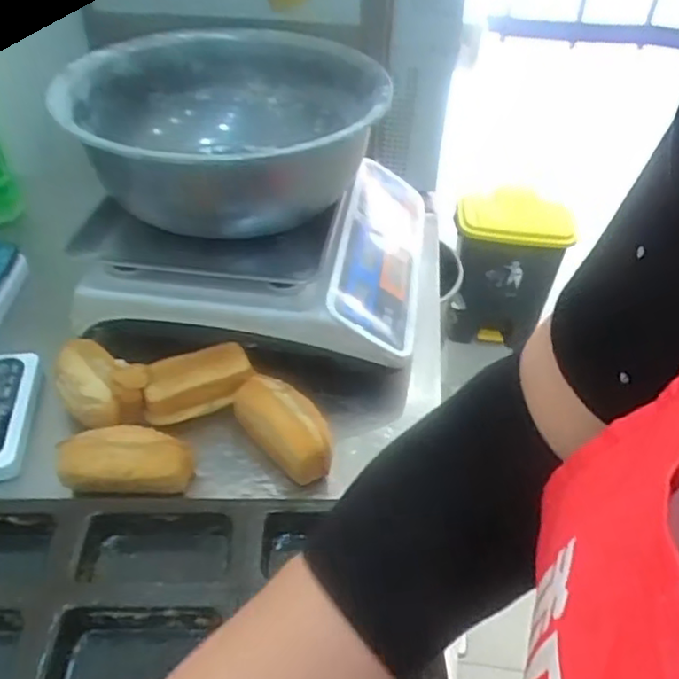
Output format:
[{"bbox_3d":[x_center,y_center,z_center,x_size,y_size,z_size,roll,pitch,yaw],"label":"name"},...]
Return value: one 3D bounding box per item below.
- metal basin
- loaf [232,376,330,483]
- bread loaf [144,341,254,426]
[{"bbox_3d":[-0.117,-0.213,0.656,0.293,0.107,0.298,2,41,-2],"label":"metal basin"},{"bbox_3d":[-0.045,0.076,0.563,0.093,0.051,0.043,35,50,31],"label":"loaf"},{"bbox_3d":[-0.130,0.037,0.600,0.098,0.038,0.056,-11,43,-16],"label":"bread loaf"}]

